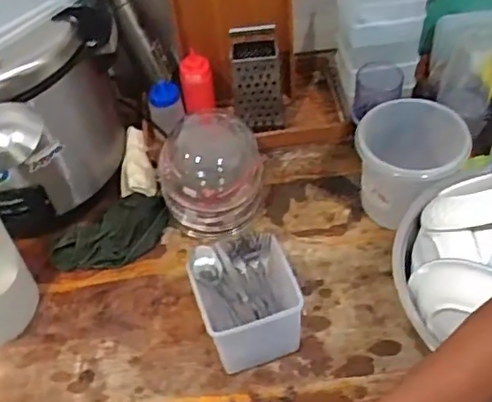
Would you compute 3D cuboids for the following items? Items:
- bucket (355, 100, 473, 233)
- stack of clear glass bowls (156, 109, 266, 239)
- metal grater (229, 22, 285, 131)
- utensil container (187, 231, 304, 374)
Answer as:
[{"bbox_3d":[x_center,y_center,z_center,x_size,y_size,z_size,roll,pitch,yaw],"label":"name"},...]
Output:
[{"bbox_3d":[0.270,-0.055,1.026,0.159,0.198,0.171,-3,50,4],"label":"bucket"},{"bbox_3d":[-0.062,-0.050,1.062,0.188,0.186,0.160,-8,50,0],"label":"stack of clear glass bowls"},{"bbox_3d":[0.021,-0.226,1.161,0.097,0.228,0.082,-7,50,1],"label":"metal grater"},{"bbox_3d":[0.007,0.158,0.904,0.147,0.157,0.145,-17,51,-8],"label":"utensil container"}]

